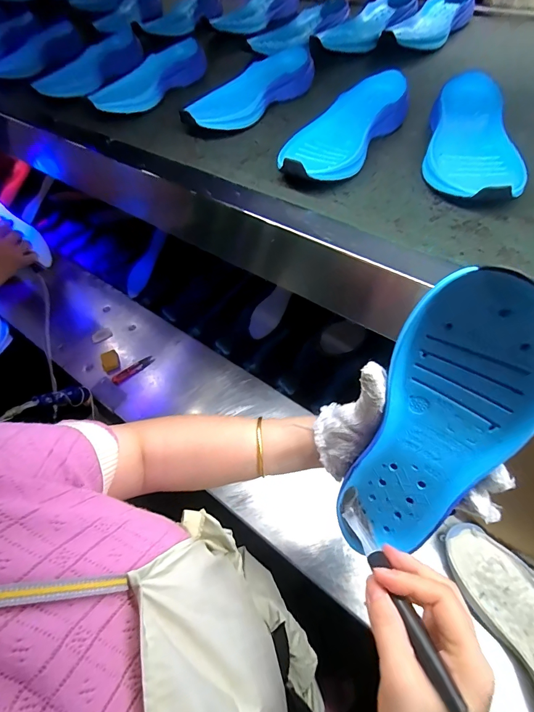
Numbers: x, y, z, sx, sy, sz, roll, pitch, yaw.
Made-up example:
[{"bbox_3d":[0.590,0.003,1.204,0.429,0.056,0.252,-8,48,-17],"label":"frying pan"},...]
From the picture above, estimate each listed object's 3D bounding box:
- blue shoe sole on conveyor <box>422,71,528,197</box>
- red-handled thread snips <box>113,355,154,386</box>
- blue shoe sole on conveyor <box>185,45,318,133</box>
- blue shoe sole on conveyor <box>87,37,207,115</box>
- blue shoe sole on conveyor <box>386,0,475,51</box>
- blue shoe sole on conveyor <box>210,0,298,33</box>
[{"bbox_3d":[0.233,-0.245,0.409,0.088,0.049,0.223,9,57,11],"label":"blue shoe sole on conveyor"},{"bbox_3d":[-0.303,0.031,0.810,0.099,0.012,0.026,-38,65,-22],"label":"red-handled thread snips"},{"bbox_3d":[-0.023,-0.398,0.537,0.241,0.040,0.094,-34,59,-17],"label":"blue shoe sole on conveyor"},{"bbox_3d":[-0.203,-0.471,0.604,0.111,0.040,0.237,27,62,21],"label":"blue shoe sole on conveyor"},{"bbox_3d":[0.302,-0.616,0.653,0.093,0.044,0.230,27,62,21],"label":"blue shoe sole on conveyor"},{"bbox_3d":[-0.013,-0.785,0.811,0.222,0.050,0.059,-36,64,-21],"label":"blue shoe sole on conveyor"}]

